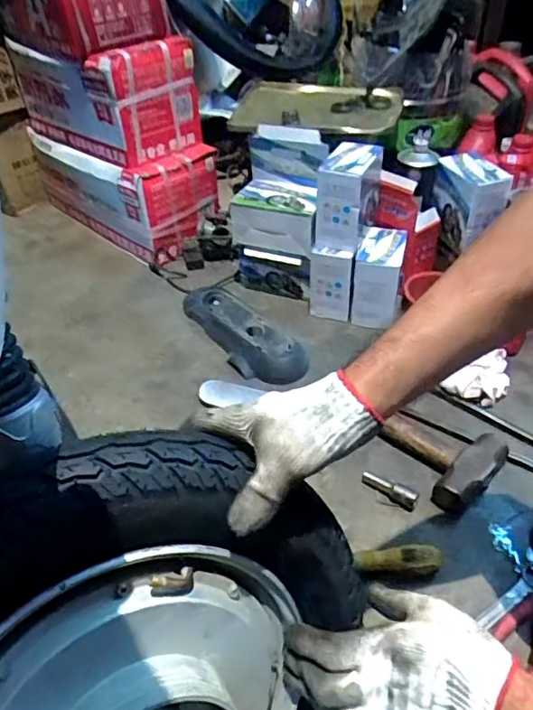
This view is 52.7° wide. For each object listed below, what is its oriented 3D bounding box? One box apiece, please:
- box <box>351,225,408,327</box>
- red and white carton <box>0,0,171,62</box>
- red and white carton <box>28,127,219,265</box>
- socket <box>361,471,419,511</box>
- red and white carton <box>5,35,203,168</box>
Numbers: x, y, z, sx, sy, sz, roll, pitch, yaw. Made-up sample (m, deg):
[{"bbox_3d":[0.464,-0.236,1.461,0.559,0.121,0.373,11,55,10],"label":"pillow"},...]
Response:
[{"bbox_3d":[0.209,-0.142,0.998,0.084,0.136,0.126,7,42,13],"label":"box"},{"bbox_3d":[-0.367,-0.701,1.074,0.223,0.125,0.323,-32,48,-28],"label":"red and white carton"},{"bbox_3d":[-0.346,-0.422,1.313,0.512,0.208,0.219,30,52,33],"label":"red and white carton"},{"bbox_3d":[0.167,0.180,0.725,0.075,0.023,0.022,25,49,30],"label":"socket"},{"bbox_3d":[-0.357,-0.585,1.180,0.407,0.198,0.200,31,52,33],"label":"red and white carton"}]

